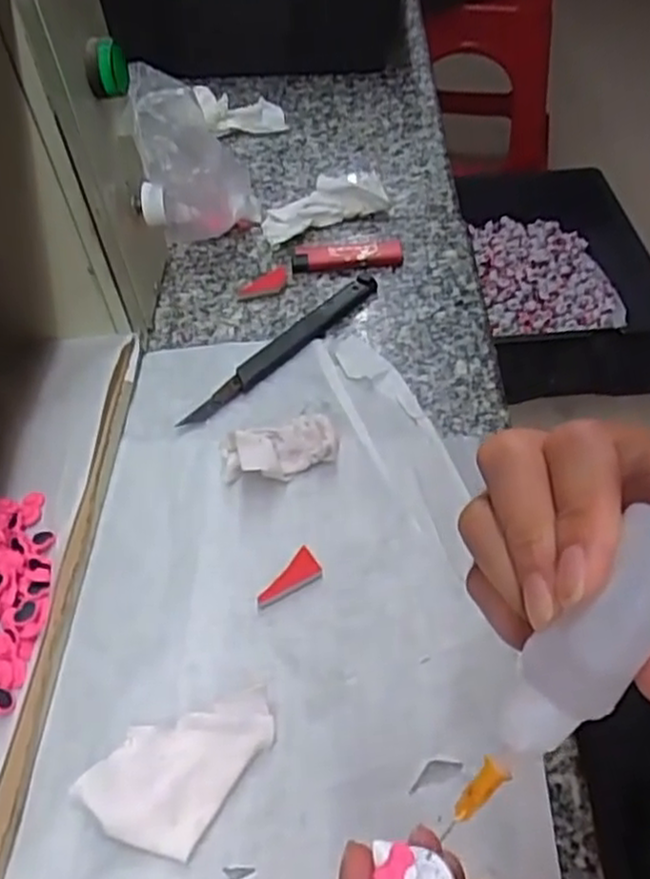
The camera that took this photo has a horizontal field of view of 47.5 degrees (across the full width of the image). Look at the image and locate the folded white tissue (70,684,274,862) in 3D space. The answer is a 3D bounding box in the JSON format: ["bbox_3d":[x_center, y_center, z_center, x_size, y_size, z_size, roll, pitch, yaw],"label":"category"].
[{"bbox_3d":[-0.056,0.125,0.295,0.048,0.012,0.073,28,58,24],"label":"folded white tissue"}]

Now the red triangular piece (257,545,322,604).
[{"bbox_3d":[-0.015,0.067,0.348,0.013,0.006,0.034,30,58,25],"label":"red triangular piece"}]

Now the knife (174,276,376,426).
[{"bbox_3d":[-0.023,-0.058,0.453,0.020,0.008,0.164,31,59,26],"label":"knife"}]

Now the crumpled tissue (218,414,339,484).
[{"bbox_3d":[-0.025,0.006,0.394,0.060,0.022,0.029,-15,51,-9],"label":"crumpled tissue"}]

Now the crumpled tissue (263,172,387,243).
[{"bbox_3d":[-0.001,-0.177,0.548,0.105,0.009,0.045,-28,54,-18],"label":"crumpled tissue"}]

